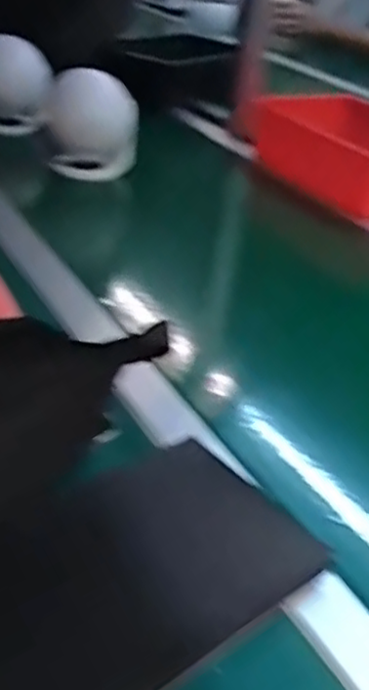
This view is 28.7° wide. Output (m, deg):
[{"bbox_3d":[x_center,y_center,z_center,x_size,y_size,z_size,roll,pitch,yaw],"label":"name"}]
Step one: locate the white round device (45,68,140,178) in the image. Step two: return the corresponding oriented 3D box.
[{"bbox_3d":[-0.122,-0.295,0.967,0.113,0.155,0.091,4,31,-5],"label":"white round device"}]

